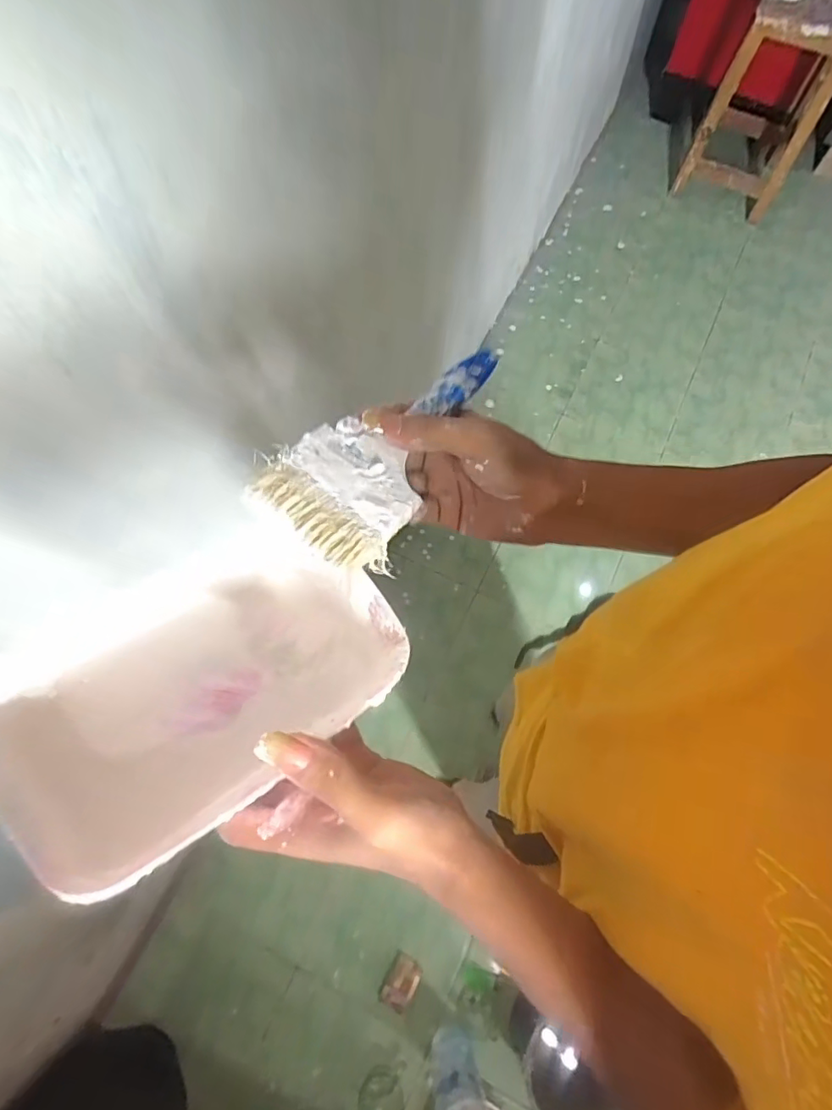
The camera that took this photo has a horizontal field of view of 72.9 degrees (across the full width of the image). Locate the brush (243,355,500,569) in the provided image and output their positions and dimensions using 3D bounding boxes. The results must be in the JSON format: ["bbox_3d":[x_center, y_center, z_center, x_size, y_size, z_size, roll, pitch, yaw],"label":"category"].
[{"bbox_3d":[-0.009,-0.075,0.344,0.078,0.016,0.191,31,60,11],"label":"brush"}]

